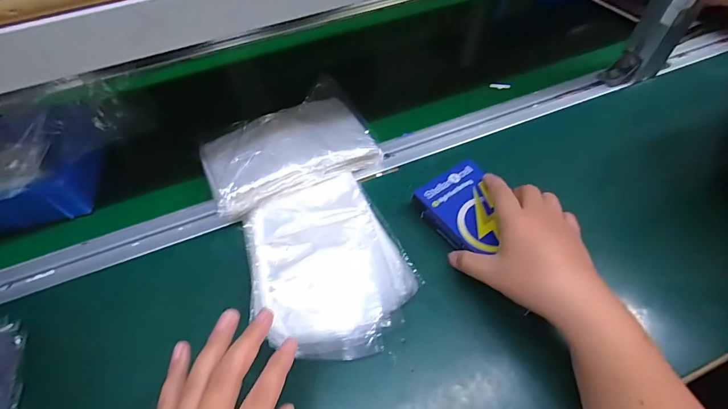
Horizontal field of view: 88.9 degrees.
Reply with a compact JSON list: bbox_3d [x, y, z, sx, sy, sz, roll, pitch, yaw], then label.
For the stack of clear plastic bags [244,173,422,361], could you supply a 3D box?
[{"bbox_3d":[-0.035,0.056,0.354,0.135,0.025,0.173,-25,56,-14],"label":"stack of clear plastic bags"}]

